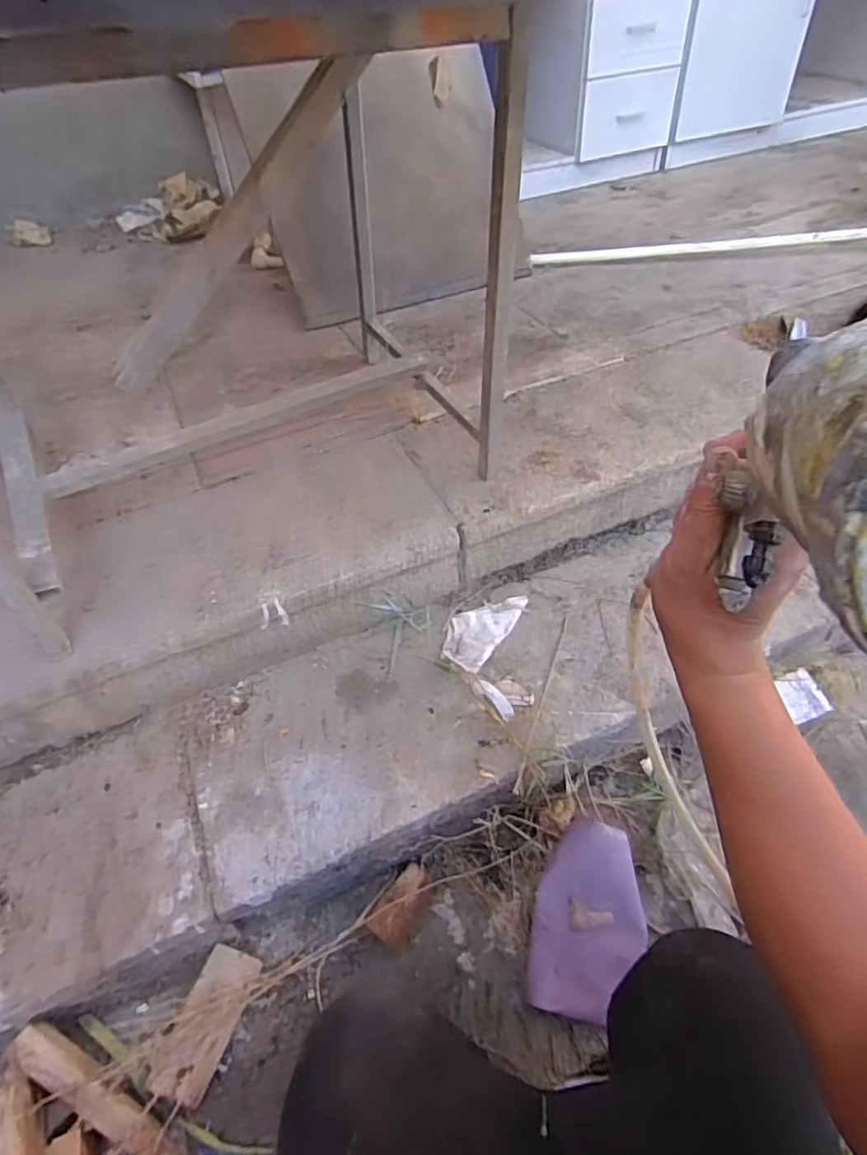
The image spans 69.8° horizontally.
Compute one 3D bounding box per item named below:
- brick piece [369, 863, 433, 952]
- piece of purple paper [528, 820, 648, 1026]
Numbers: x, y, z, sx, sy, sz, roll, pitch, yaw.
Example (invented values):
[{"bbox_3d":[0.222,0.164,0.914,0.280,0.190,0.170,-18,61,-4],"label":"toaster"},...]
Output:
[{"bbox_3d":[-0.040,0.433,0.819,0.057,0.046,0.099,24,52,25],"label":"brick piece"},{"bbox_3d":[0.200,0.434,0.797,0.130,0.048,0.218,10,47,12],"label":"piece of purple paper"}]

